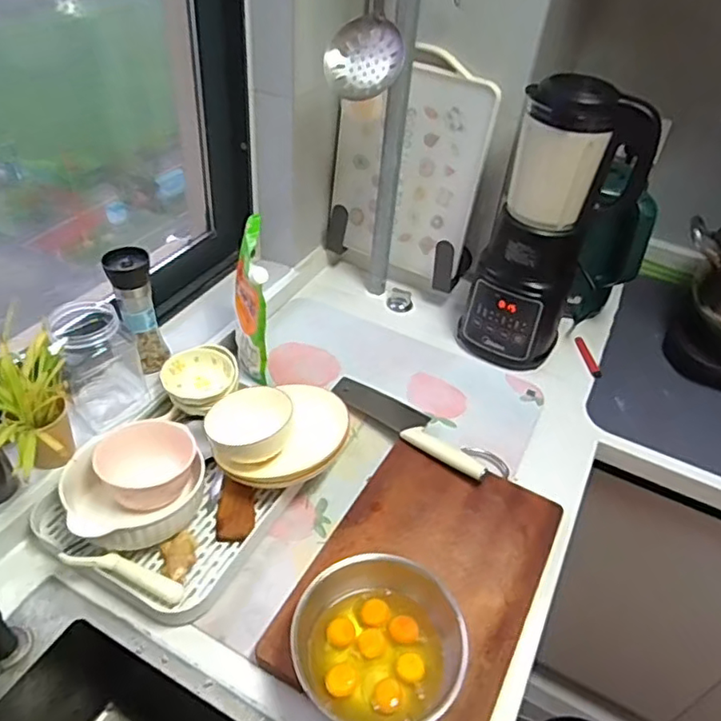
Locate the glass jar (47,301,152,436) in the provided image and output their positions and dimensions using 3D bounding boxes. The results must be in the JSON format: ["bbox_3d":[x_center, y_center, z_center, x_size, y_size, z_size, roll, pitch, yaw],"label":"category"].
[{"bbox_3d":[-0.347,0.010,0.805,0.096,0.155,0.115,-18,47,-25],"label":"glass jar"}]

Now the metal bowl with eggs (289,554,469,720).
[{"bbox_3d":[0.019,0.280,0.606,0.170,0.068,0.161,3,41,-3],"label":"metal bowl with eggs"}]

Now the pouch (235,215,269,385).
[{"bbox_3d":[-0.165,-0.082,0.898,0.048,0.217,0.135,-5,42,-12],"label":"pouch"}]

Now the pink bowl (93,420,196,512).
[{"bbox_3d":[-0.260,0.129,0.739,0.114,0.059,0.112,-17,46,-24],"label":"pink bowl"}]

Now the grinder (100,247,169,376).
[{"bbox_3d":[-0.311,-0.063,0.843,0.060,0.182,0.056,-13,45,-20],"label":"grinder"}]

